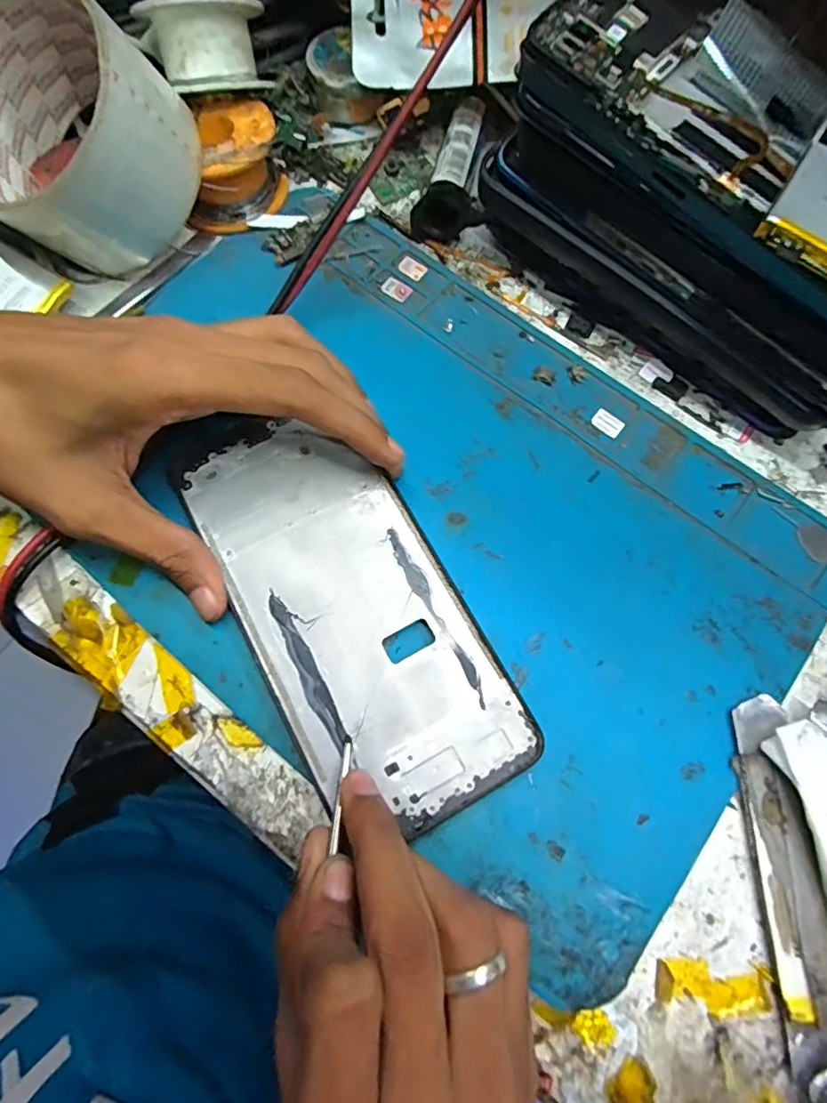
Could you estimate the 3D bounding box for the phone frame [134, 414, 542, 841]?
[{"bbox_3d":[-0.028,0.014,0.196,0.075,0.004,0.168,-36,77,-9],"label":"phone frame"}]

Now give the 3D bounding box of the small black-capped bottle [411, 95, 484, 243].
[{"bbox_3d":[0.019,-0.180,0.253,0.024,0.026,0.078,12,72,3],"label":"small black-capped bottle"}]

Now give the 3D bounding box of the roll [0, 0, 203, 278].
[{"bbox_3d":[-0.134,-0.160,0.214,0.085,0.051,0.085,1,92,17],"label":"roll"}]

